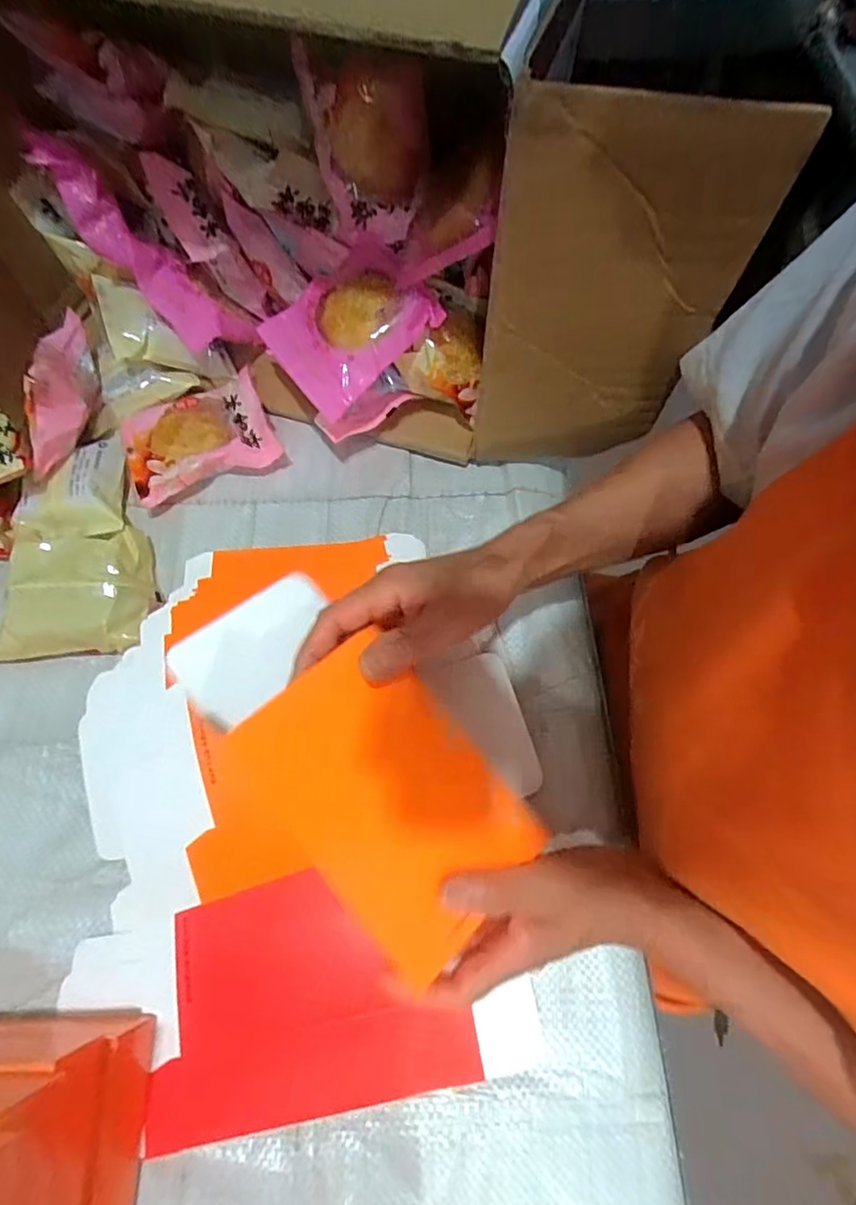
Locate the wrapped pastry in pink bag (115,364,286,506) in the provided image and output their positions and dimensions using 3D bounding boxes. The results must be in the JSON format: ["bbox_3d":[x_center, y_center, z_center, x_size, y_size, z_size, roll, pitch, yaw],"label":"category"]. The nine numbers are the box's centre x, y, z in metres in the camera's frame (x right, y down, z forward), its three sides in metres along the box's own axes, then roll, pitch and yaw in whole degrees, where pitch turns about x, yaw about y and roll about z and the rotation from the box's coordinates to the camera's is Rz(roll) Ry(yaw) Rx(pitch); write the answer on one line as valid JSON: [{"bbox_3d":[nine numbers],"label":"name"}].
[{"bbox_3d":[-0.193,-0.138,0.482,0.119,0.032,0.092,-24,70,-8],"label":"wrapped pastry in pink bag"}]

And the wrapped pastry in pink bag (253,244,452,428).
[{"bbox_3d":[-0.060,-0.210,0.437,0.115,0.032,0.103,-45,76,6],"label":"wrapped pastry in pink bag"}]

